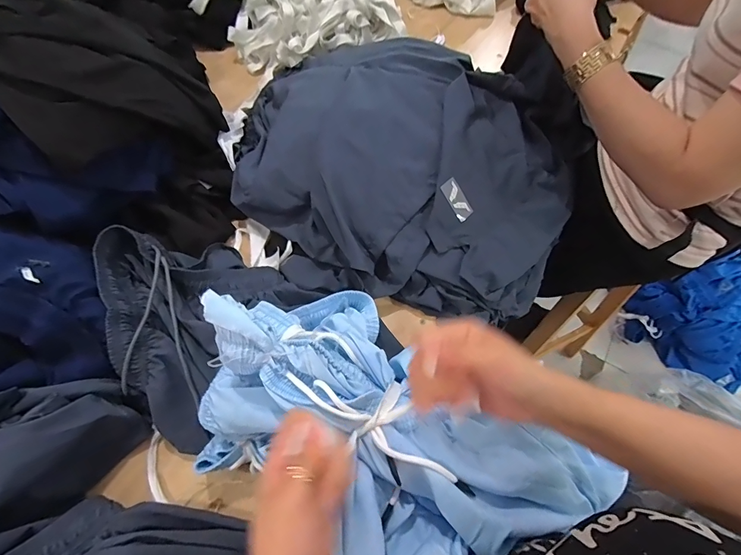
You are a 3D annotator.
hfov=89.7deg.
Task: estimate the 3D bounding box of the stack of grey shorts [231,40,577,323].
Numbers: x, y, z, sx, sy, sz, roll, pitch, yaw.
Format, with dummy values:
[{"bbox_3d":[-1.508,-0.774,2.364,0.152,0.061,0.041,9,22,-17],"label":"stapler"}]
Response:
[{"bbox_3d":[0.050,-0.186,0.560,0.514,0.135,0.393,30,66,14],"label":"stack of grey shorts"}]

